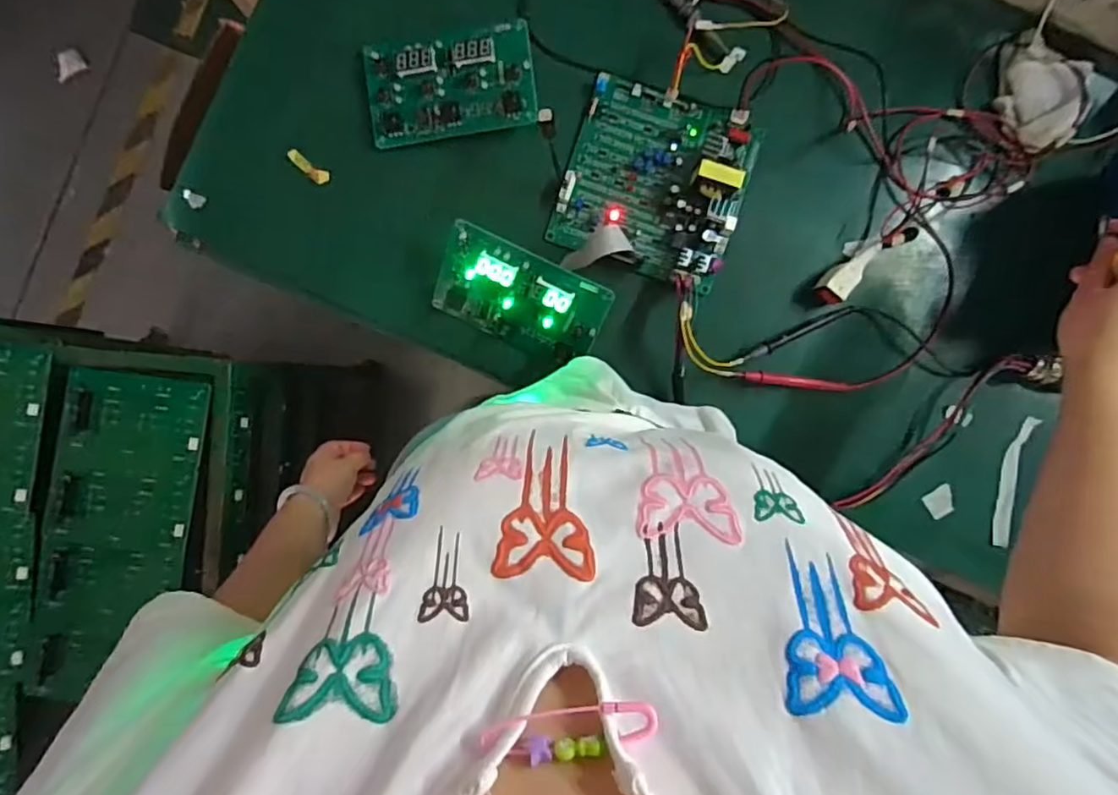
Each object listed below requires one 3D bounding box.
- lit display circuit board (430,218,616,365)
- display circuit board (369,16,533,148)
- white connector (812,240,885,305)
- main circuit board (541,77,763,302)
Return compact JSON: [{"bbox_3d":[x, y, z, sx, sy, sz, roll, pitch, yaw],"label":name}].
[{"bbox_3d":[-0.037,-0.095,0.601,0.160,0.020,0.091,23,122,-2],"label":"lit display circuit board"},{"bbox_3d":[-0.108,-0.310,0.616,0.164,0.025,0.094,-8,90,0],"label":"display circuit board"},{"bbox_3d":[0.297,-0.130,0.624,0.084,0.019,0.028,-44,90,0],"label":"white connector"},{"bbox_3d":[0.099,-0.220,0.625,0.183,0.053,0.179,21,90,0],"label":"main circuit board"}]

